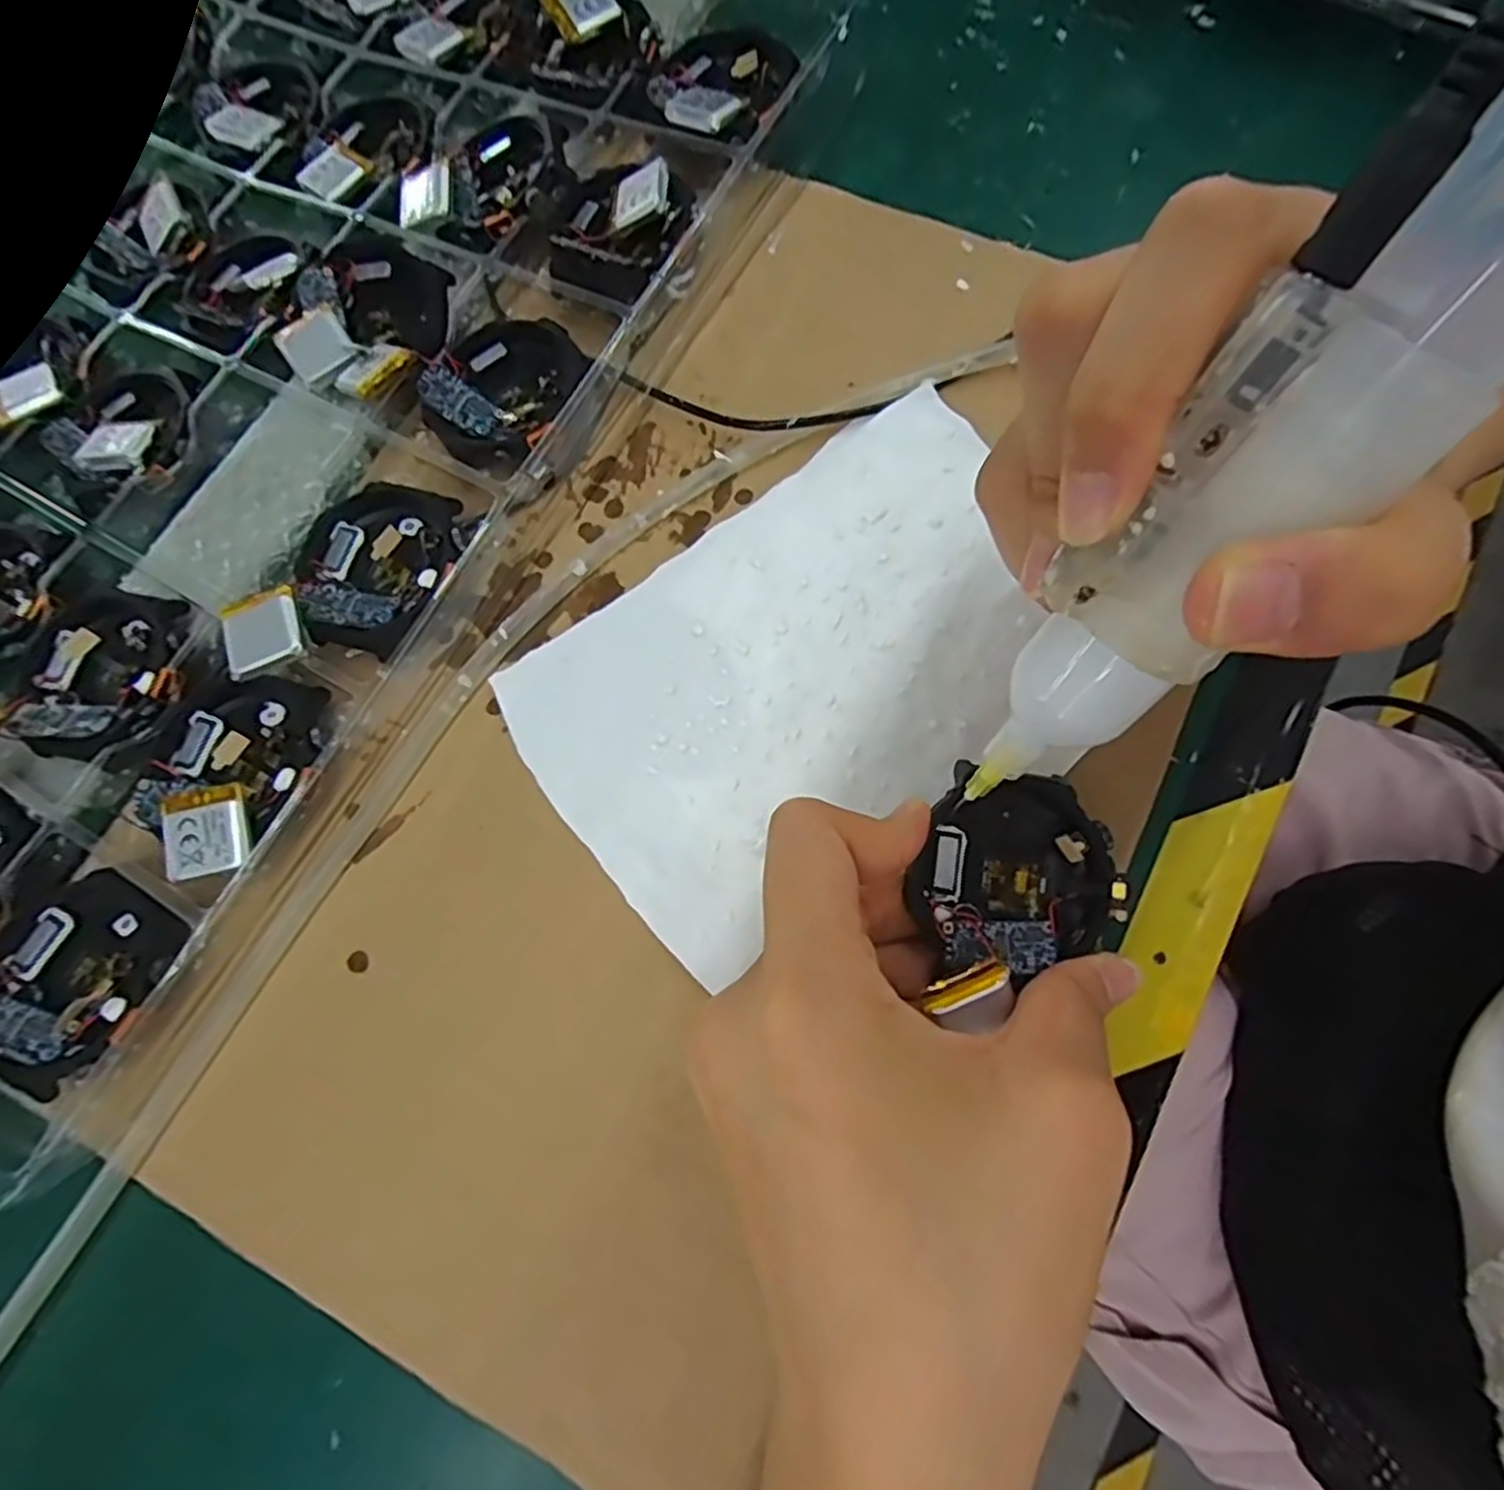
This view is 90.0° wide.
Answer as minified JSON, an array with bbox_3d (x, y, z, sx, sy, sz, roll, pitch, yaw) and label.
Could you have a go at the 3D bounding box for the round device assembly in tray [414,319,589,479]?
[{"bbox_3d":[-0.080,-0.112,0.242,0.043,0.016,0.053,21,77,7],"label":"round device assembly in tray"}]

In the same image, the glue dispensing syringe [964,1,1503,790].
[{"bbox_3d":[0.085,-0.053,0.099,0.033,0.177,0.027,42,42,11],"label":"glue dispensing syringe"}]

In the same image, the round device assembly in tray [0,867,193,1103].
[{"bbox_3d":[-0.184,0.067,0.192,0.047,0.026,0.066,25,78,8],"label":"round device assembly in tray"}]

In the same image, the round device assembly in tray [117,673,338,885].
[{"bbox_3d":[-0.148,0.005,0.211,0.045,0.021,0.057,18,77,7],"label":"round device assembly in tray"}]

